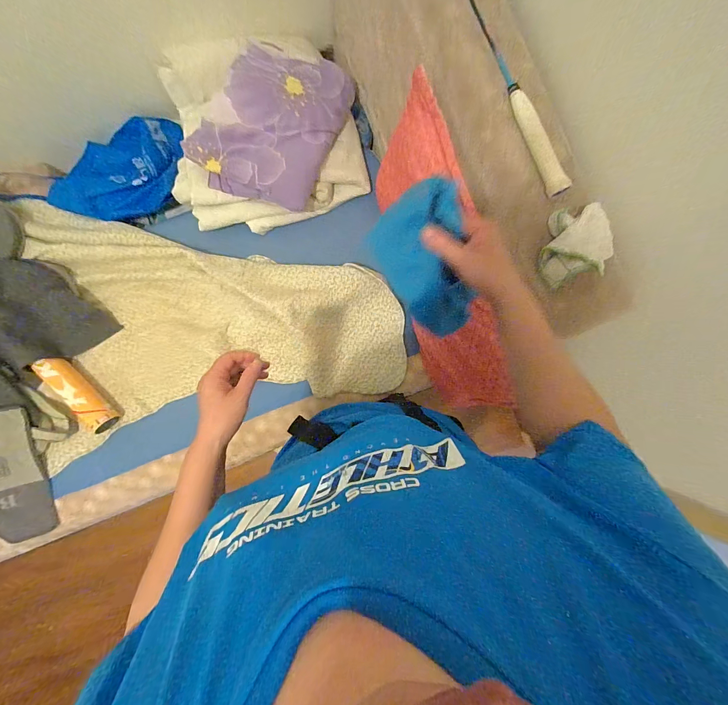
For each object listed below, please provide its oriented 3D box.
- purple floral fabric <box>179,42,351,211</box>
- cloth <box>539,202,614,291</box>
[{"bbox_3d":[-0.216,-0.581,0.805,0.292,0.110,0.424,24,87,0],"label":"purple floral fabric"},{"bbox_3d":[0.337,-0.175,0.519,0.084,0.064,0.131,-1,87,-2],"label":"cloth"}]

